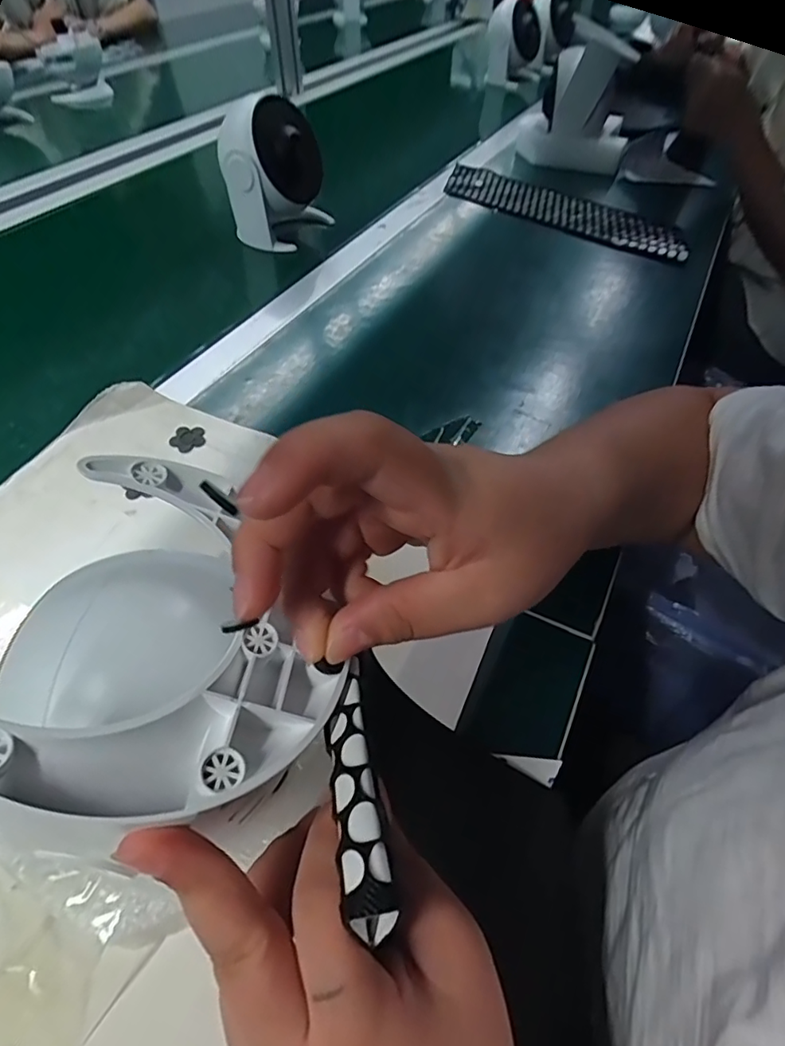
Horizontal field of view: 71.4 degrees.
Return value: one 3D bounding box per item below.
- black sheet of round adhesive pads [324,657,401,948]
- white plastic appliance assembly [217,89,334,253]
[{"bbox_3d":[-0.011,0.074,0.155,0.014,0.005,0.071,-21,40,6],"label":"black sheet of round adhesive pads"},{"bbox_3d":[-0.136,-0.405,0.627,0.076,0.130,0.108,24,54,21],"label":"white plastic appliance assembly"}]

